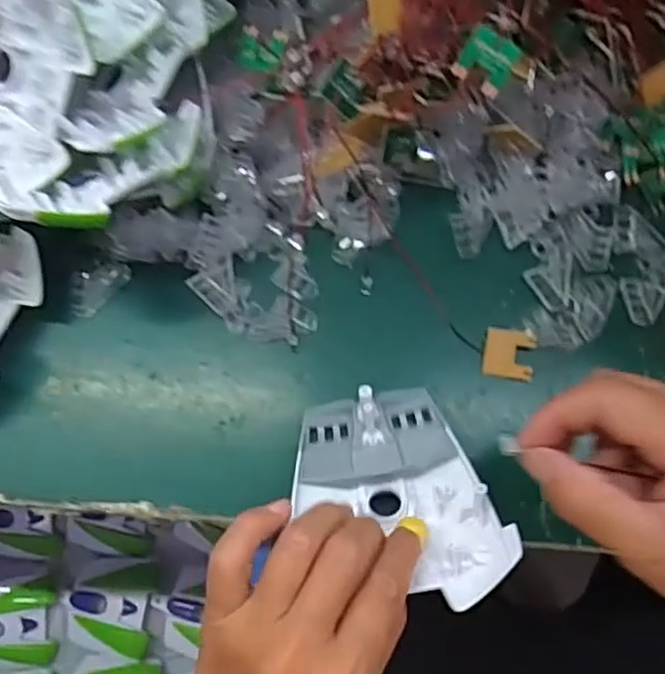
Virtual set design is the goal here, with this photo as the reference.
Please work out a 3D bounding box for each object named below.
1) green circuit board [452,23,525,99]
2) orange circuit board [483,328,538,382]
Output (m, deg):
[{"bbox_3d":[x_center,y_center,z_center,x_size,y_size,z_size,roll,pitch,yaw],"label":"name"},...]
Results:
[{"bbox_3d":[0.076,-0.135,0.327,0.026,0.004,0.026,37,109,-1],"label":"green circuit board"},{"bbox_3d":[0.096,0.009,0.363,0.027,0.006,0.026,11,75,4],"label":"orange circuit board"}]

